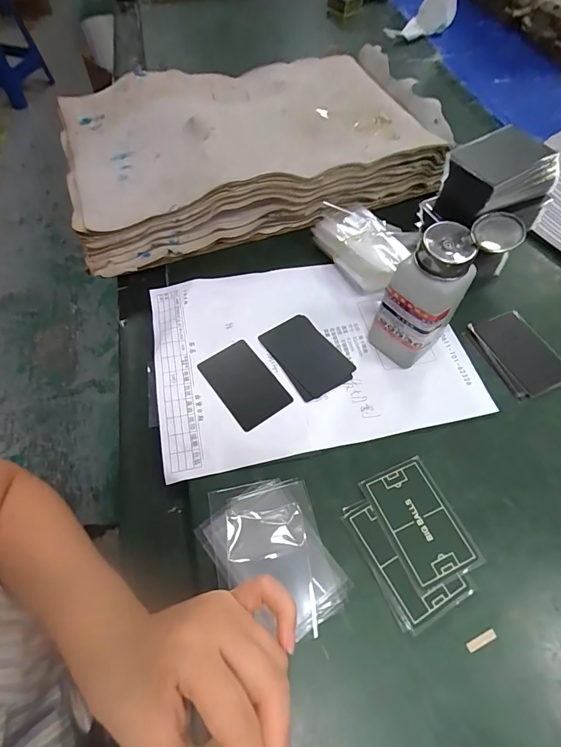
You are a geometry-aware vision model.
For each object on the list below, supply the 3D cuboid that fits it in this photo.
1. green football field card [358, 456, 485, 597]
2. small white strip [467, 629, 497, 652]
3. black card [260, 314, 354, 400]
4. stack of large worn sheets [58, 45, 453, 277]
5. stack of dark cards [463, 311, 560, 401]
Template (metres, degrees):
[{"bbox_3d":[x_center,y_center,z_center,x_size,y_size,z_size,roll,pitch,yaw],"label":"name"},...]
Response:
[{"bbox_3d":[0.107,0.114,0.301,0.056,0.004,0.087,-21,62,-13],"label":"green football field card"},{"bbox_3d":[0.137,0.182,0.265,0.023,0.004,0.006,-22,61,-12],"label":"small white strip"},{"bbox_3d":[0.026,-0.019,0.384,0.053,0.004,0.088,-33,65,-19],"label":"black card"},{"bbox_3d":[-0.035,-0.288,0.496,0.441,0.091,0.258,-17,61,-11],"label":"stack of large worn sheets"},{"bbox_3d":[0.235,-0.020,0.387,0.067,0.007,0.091,-23,63,-14],"label":"stack of dark cards"}]

